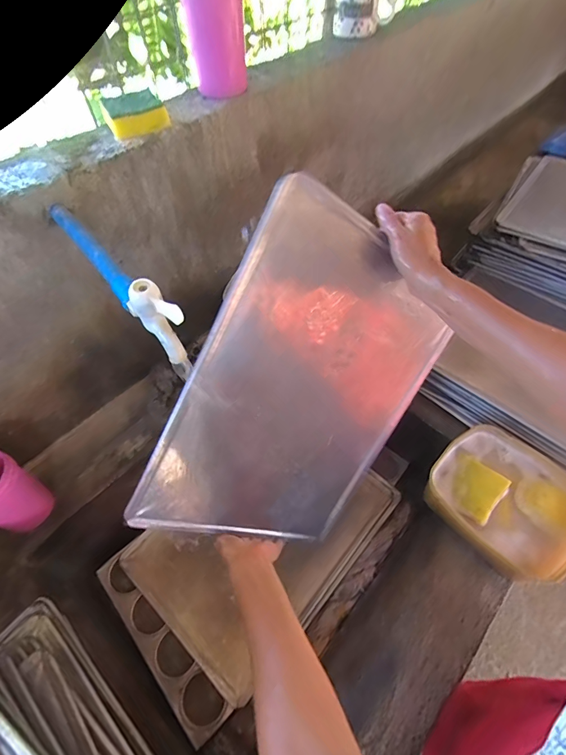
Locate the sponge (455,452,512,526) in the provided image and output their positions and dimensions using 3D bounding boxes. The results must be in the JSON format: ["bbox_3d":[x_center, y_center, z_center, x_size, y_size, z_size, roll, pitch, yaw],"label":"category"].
[{"bbox_3d":[0.287,0.164,0.558,0.072,0.013,0.083,38,65,23],"label":"sponge"}]

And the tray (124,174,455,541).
[{"bbox_3d":[0.040,0.032,0.518,0.343,0.441,0.028,18,15,-34],"label":"tray"}]

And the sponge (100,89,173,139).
[{"bbox_3d":[-0.200,-0.360,0.510,0.078,0.028,0.060,-21,58,-13],"label":"sponge"}]

